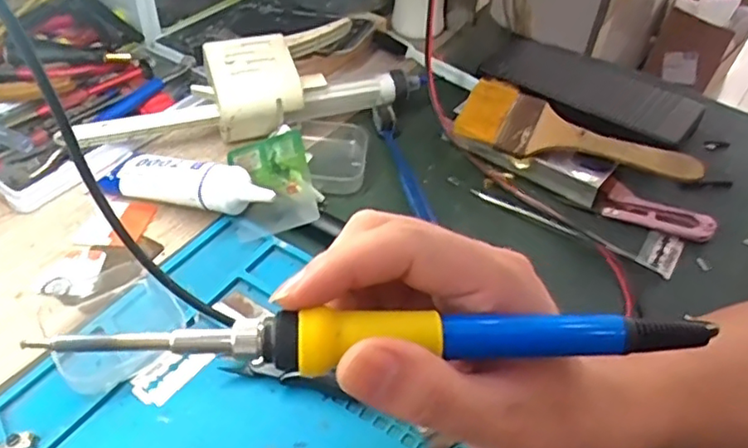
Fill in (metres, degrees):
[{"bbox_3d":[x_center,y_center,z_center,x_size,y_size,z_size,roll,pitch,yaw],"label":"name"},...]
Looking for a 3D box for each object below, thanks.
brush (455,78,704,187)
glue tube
[{"bbox_3d":[0.141,-0.058,0.438,0.163,0.015,0.061,25,52,19],"label":"brush"},{"bbox_3d":[-0.119,-0.025,0.398,0.115,0.032,0.030,19,45,13],"label":"glue tube"}]

